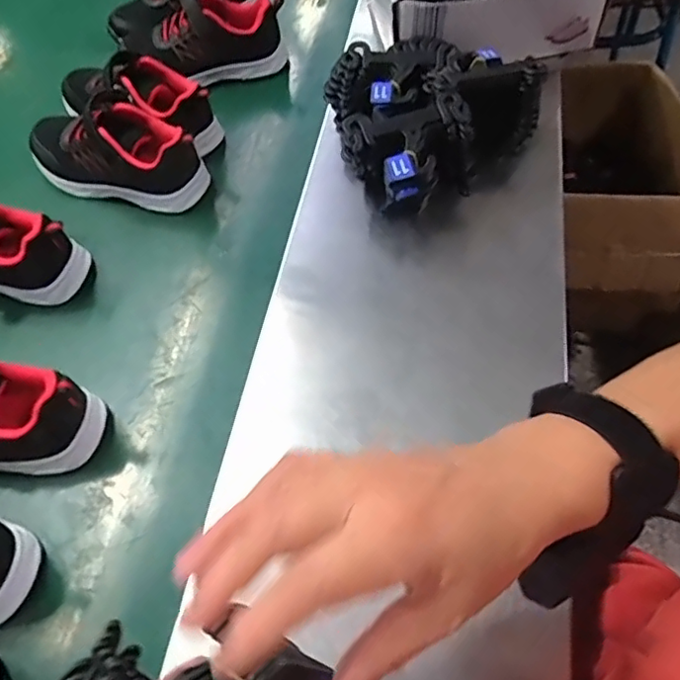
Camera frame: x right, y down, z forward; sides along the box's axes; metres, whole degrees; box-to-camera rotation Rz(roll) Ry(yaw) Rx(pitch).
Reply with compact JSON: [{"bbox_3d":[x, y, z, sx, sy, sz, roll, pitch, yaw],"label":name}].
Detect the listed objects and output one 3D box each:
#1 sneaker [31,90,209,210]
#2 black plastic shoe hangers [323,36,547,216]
[{"bbox_3d":[-0.227,-0.191,0.588,0.188,0.077,0.080,12,60,13],"label":"sneaker"},{"bbox_3d":[0.071,-0.208,0.553,0.186,0.083,0.160,-41,63,-19],"label":"black plastic shoe hangers"}]

